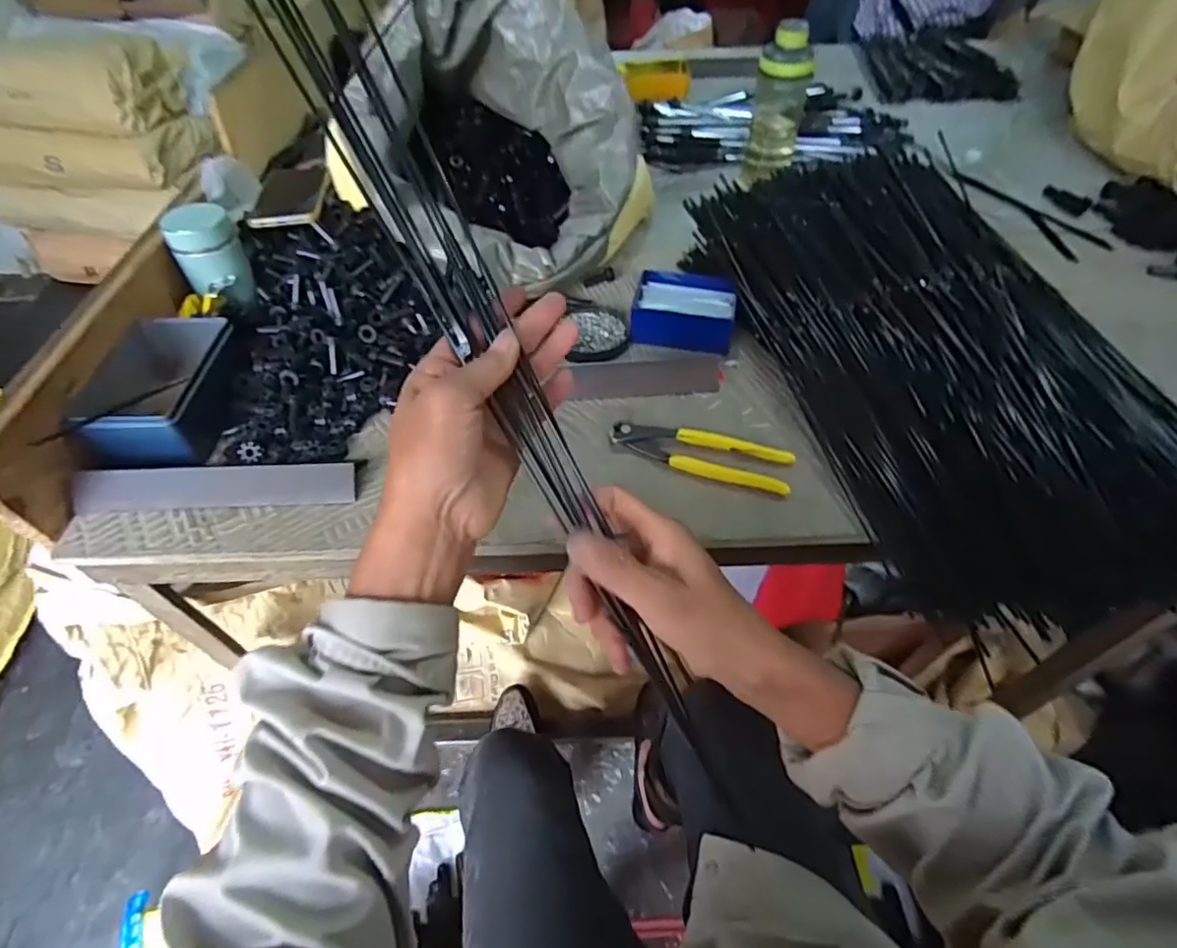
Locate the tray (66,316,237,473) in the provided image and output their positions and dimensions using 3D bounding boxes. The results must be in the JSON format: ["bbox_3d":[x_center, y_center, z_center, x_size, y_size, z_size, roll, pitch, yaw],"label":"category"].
[{"bbox_3d":[-0.401,-0.084,0.564,0.105,0.059,0.171,-6,51,-3],"label":"tray"}]

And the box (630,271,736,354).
[{"bbox_3d":[0.105,-0.180,0.651,0.108,0.038,0.082,8,52,8],"label":"box"}]

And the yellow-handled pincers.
[{"bbox_3d":[0.100,-0.018,0.531,0.160,0.013,0.052,13,53,12],"label":"yellow-handled pincers"}]

